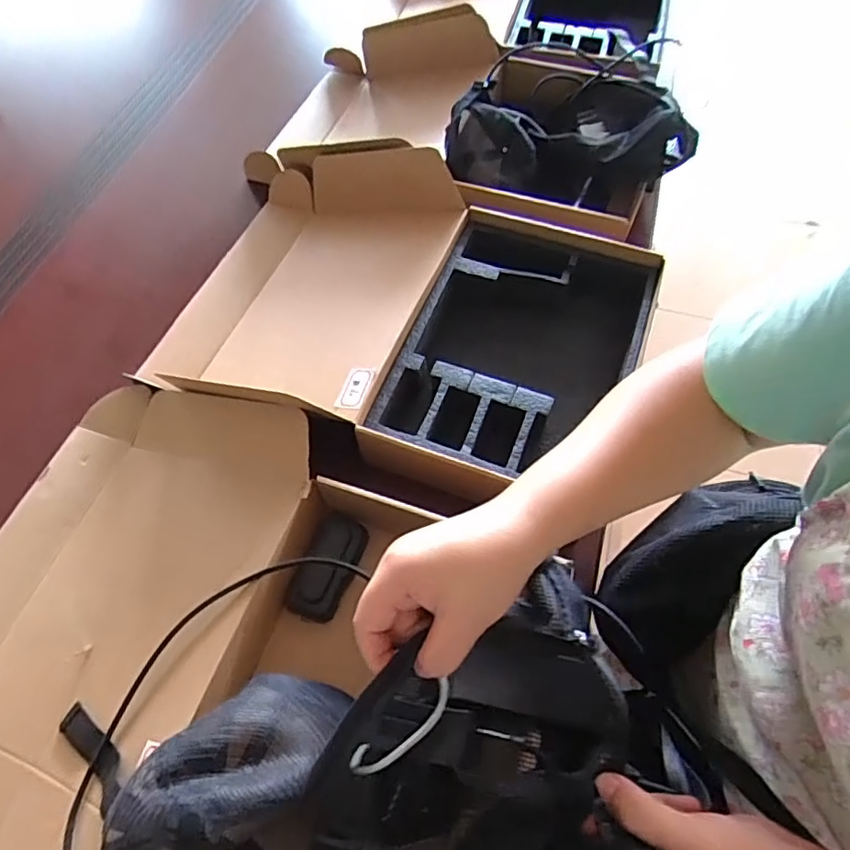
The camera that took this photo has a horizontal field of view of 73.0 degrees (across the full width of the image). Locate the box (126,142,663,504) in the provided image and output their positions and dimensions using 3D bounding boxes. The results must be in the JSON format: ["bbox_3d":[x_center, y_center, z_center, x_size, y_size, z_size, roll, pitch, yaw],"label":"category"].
[{"bbox_3d":[-0.029,-0.143,0.722,0.564,0.132,0.396,17,63,10],"label":"box"}]

